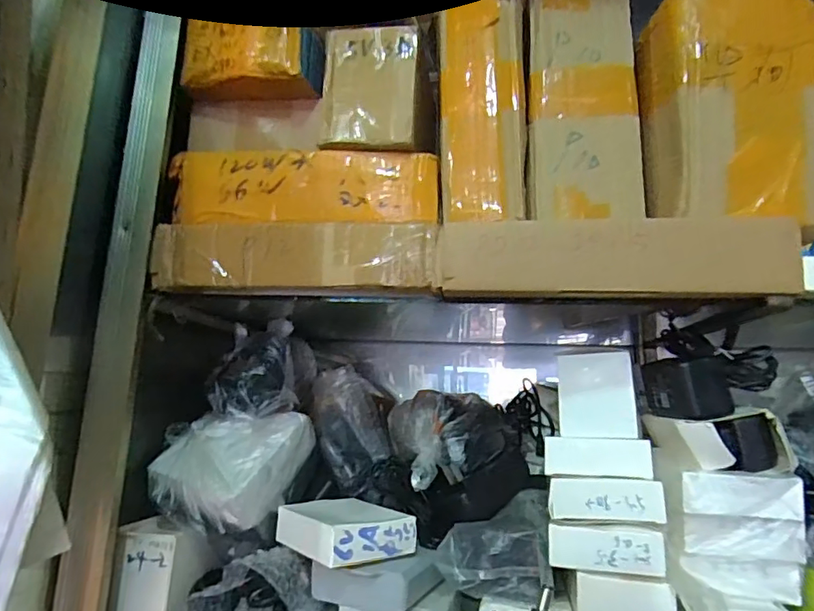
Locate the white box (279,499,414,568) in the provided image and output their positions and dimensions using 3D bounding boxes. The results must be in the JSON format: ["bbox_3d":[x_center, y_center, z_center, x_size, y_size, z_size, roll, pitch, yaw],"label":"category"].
[{"bbox_3d":[-0.053,0.185,0.426,0.079,0.030,0.097,10,-13,-35],"label":"white box"}]

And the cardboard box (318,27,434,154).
[{"bbox_3d":[-0.027,-0.177,0.443,0.094,0.100,0.052,0,-11,7],"label":"cardboard box"}]

